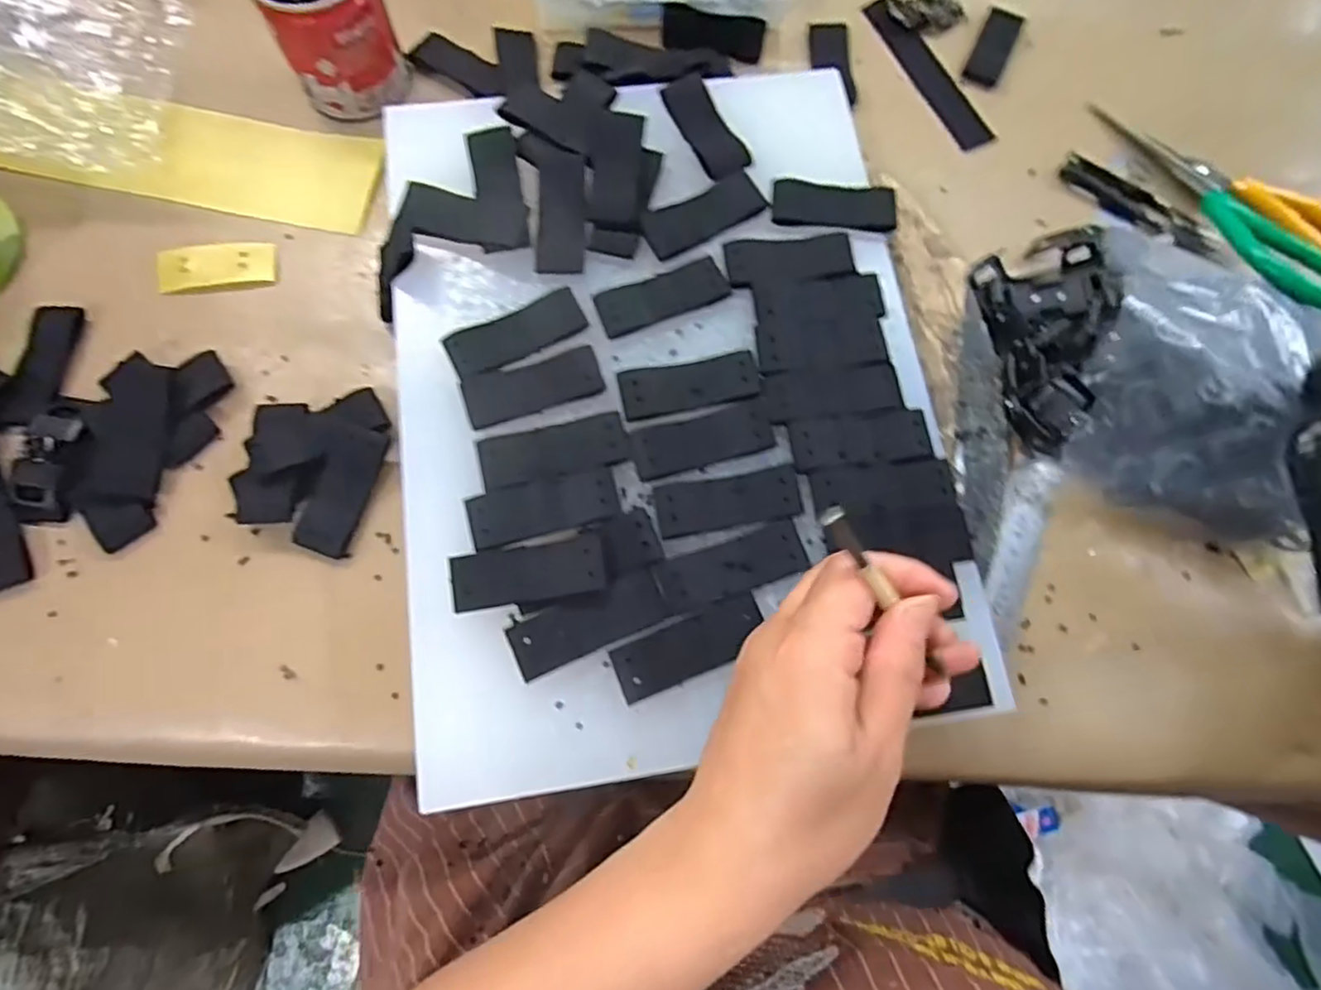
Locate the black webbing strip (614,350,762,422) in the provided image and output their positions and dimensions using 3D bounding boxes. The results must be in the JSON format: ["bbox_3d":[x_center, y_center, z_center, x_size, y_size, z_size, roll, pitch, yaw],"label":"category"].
[{"bbox_3d":[0.014,-0.053,0.314,0.066,0.004,0.026,-12,75,-5],"label":"black webbing strip"}]

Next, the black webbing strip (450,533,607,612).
[{"bbox_3d":[-0.057,0.034,0.281,0.066,0.004,0.024,-10,76,2],"label":"black webbing strip"}]

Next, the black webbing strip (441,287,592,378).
[{"bbox_3d":[-0.071,-0.080,0.317,0.066,0.004,0.026,-26,77,-9],"label":"black webbing strip"}]

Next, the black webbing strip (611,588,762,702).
[{"bbox_3d":[0.013,0.066,0.280,0.066,0.005,0.025,-21,76,-8],"label":"black webbing strip"}]

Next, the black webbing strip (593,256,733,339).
[{"bbox_3d":[0.000,-0.101,0.328,0.065,0.004,0.024,-22,76,-8],"label":"black webbing strip"}]

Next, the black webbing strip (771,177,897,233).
[{"bbox_3d":[0.093,-0.156,0.345,0.065,0.004,0.029,6,74,0],"label":"black webbing strip"}]

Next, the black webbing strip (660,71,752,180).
[{"bbox_3d":[0.024,-0.202,0.352,0.025,0.004,0.069,-24,76,-7],"label":"black webbing strip"}]

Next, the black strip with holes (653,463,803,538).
[{"bbox_3d":[0.031,0.002,0.295,0.066,0.004,0.024,-9,75,-5],"label":"black strip with holes"}]

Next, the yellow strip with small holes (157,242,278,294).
[{"bbox_3d":[-0.244,-0.127,0.357,0.059,0.004,0.026,-9,85,-9],"label":"yellow strip with small holes"}]

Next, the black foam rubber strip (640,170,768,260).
[{"bbox_3d":[0.023,-0.148,0.339,0.067,0.004,0.028,-30,77,-10],"label":"black foam rubber strip"}]

